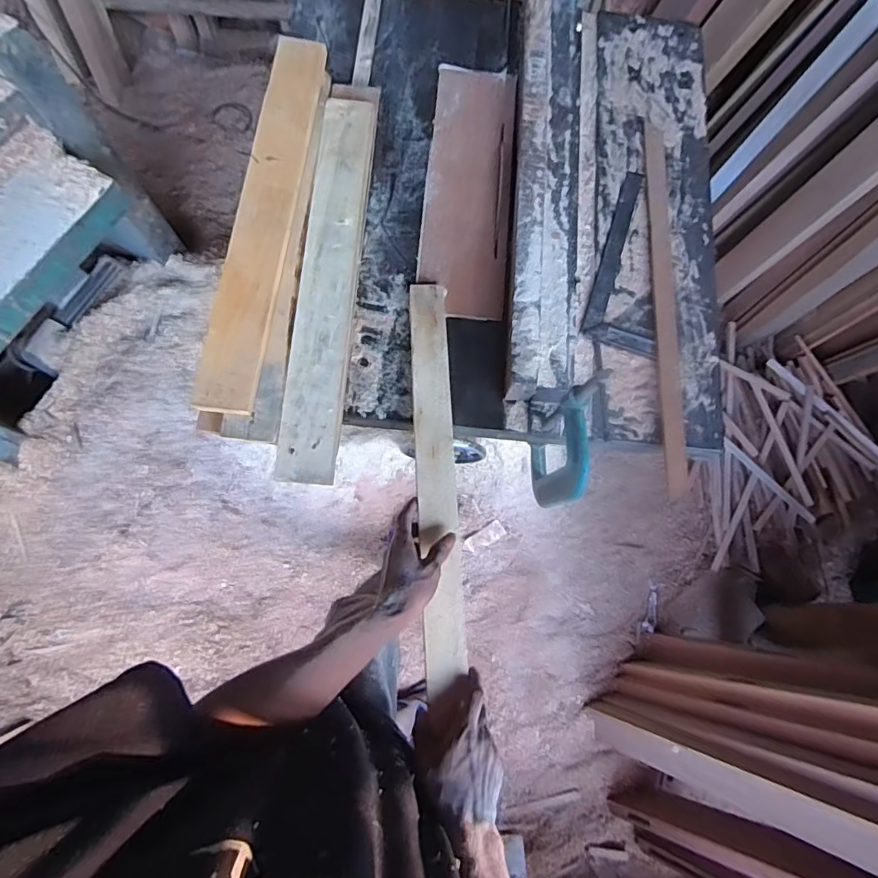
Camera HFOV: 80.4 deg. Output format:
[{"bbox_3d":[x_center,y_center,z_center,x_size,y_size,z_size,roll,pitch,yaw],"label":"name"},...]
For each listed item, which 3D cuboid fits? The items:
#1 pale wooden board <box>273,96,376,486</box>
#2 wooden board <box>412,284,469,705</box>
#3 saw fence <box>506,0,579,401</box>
[{"bbox_3d":[-0.150,-0.227,0.727,0.073,0.028,0.575,4,75,-1],"label":"pale wooden board"},{"bbox_3d":[-0.004,0.029,0.673,0.052,0.015,0.524,-2,72,-3],"label":"wooden board"},{"bbox_3d":[0.171,-0.467,0.805,0.104,0.067,0.850,5,75,-1],"label":"saw fence"}]

